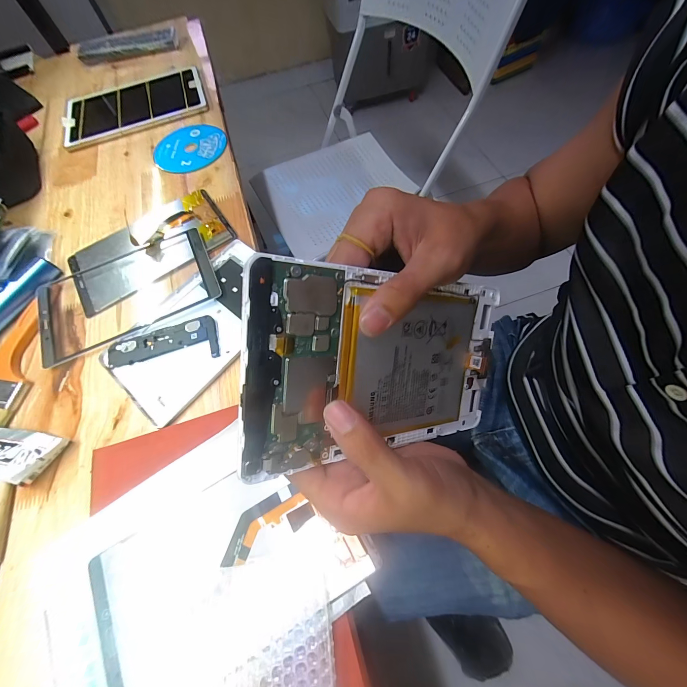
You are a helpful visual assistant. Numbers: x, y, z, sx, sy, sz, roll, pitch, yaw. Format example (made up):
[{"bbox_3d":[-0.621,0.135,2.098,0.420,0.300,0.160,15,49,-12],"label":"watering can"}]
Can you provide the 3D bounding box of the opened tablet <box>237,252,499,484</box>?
[{"bbox_3d":[0.035,0.014,0.204,0.200,0.008,0.117,0,100,-30],"label":"opened tablet"}]

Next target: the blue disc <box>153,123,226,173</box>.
[{"bbox_3d":[-0.247,-0.315,0.488,0.107,0.004,0.115,-1,69,3],"label":"blue disc"}]

